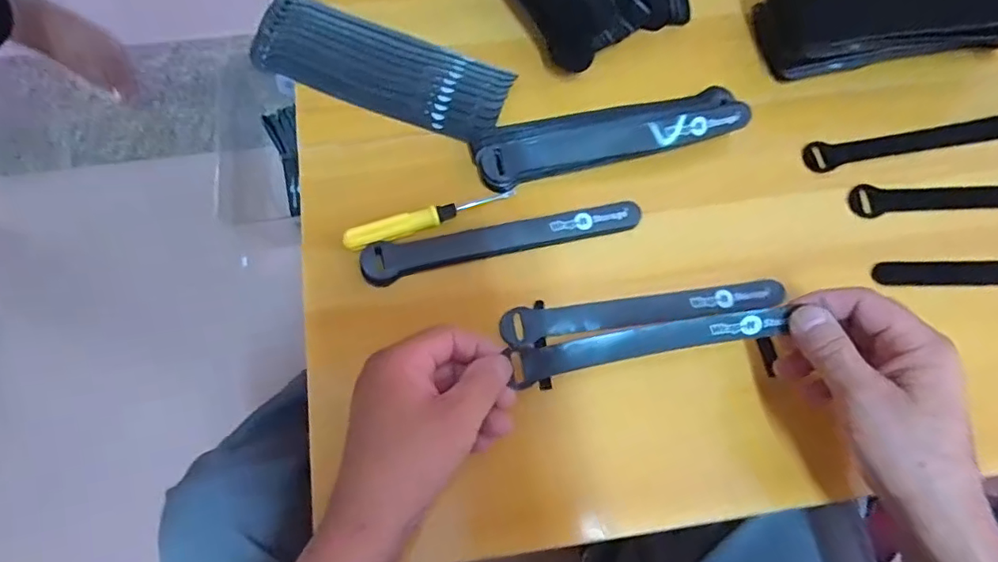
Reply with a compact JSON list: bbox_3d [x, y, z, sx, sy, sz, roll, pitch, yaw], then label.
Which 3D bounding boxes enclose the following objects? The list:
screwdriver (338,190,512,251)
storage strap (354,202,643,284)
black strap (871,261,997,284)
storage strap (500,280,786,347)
[{"bbox_3d":[-0.048,-0.045,0.391,0.122,0.012,0.015,-17,74,-7],"label":"screwdriver"},{"bbox_3d":[0.003,-0.030,0.393,0.196,0.011,0.027,-13,74,-6],"label":"storage strap"},{"bbox_3d":[0.372,-0.005,0.406,0.189,0.008,0.021,-2,83,1],"label":"black strap"},{"bbox_3d":[0.101,0.022,0.386,0.196,0.009,0.023,-7,73,-4],"label":"storage strap"}]

